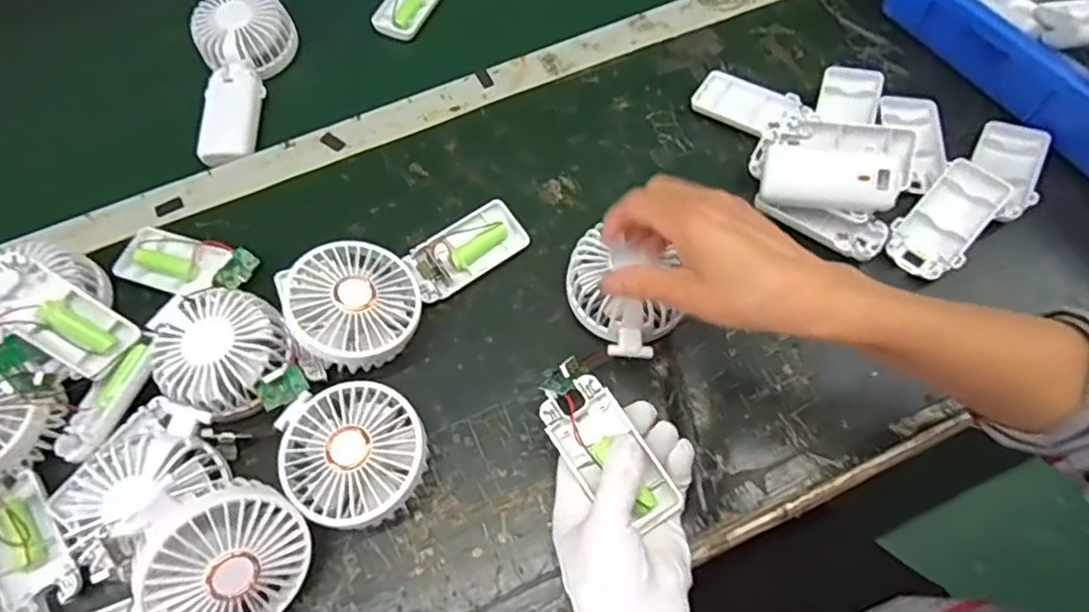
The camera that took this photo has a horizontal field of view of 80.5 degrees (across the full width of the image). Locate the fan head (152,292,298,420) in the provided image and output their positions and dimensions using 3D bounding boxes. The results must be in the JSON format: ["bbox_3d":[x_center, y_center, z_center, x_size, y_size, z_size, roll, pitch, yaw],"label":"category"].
[{"bbox_3d":[-0.215,0.030,0.434,0.081,0.033,0.080,-2,62,3],"label":"fan head"}]

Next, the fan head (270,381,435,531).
[{"bbox_3d":[-0.121,0.092,0.407,0.097,0.048,0.082,38,71,21],"label":"fan head"}]

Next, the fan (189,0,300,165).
[{"bbox_3d":[-0.280,-0.207,0.586,0.078,0.044,0.174,-1,74,4],"label":"fan"}]

